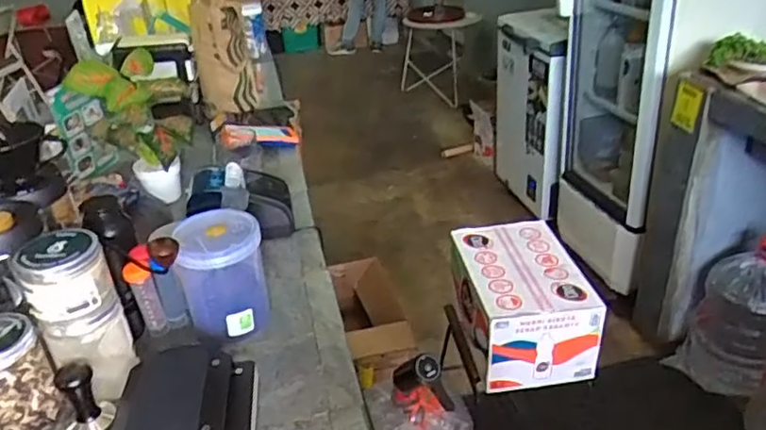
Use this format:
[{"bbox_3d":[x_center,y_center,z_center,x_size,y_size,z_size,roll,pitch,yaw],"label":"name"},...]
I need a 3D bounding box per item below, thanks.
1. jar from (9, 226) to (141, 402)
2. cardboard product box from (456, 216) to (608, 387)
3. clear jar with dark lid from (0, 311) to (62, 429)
[{"bbox_3d":[-0.375,0.124,0.758,0.091,0.200,0.095,-24,36,-32],"label":"jar"},{"bbox_3d":[0.361,0.219,1.629,0.294,0.218,0.424,-5,30,-3],"label":"cardboard product box"},{"bbox_3d":[-0.448,0.193,0.732,0.082,0.130,0.088,24,40,38],"label":"clear jar with dark lid"}]

